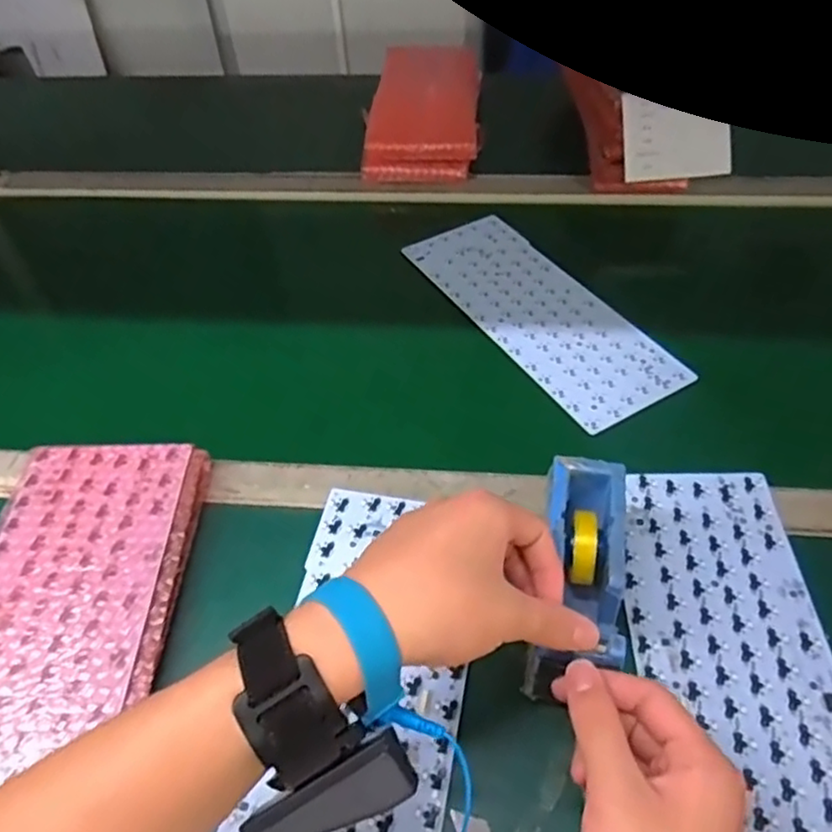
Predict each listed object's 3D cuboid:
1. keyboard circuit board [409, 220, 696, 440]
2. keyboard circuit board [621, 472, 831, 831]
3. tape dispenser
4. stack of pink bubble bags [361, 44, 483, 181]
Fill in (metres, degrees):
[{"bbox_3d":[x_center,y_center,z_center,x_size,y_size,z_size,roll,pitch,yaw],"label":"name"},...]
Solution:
[{"bbox_3d":[0.117,-0.106,0.656,0.117,0.010,0.307,-26,52,-18],"label":"keyboard circuit board"},{"bbox_3d":[0.202,0.165,0.406,0.121,0.004,0.309,-2,50,2],"label":"keyboard circuit board"},{"bbox_3d":[0.098,0.102,0.414,0.051,0.075,0.135,8,50,11],"label":"tape dispenser"},{"bbox_3d":[0.013,-0.393,0.874,0.141,0.073,0.247,2,49,6],"label":"stack of pink bubble bags"}]

